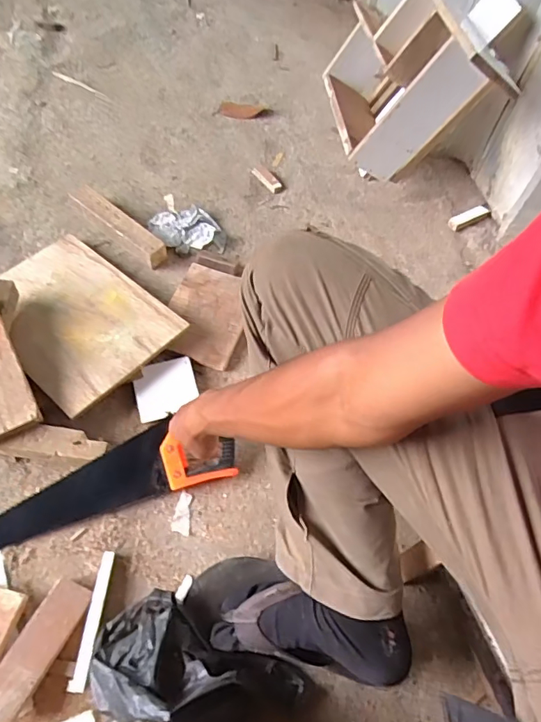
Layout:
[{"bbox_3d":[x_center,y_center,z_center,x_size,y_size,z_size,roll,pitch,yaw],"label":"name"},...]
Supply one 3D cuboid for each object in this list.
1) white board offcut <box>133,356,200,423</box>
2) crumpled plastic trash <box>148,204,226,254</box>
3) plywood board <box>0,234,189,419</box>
[{"bbox_3d":[-0.169,0.042,0.791,0.097,0.010,0.095,-13,59,-13],"label":"white board offcut"},{"bbox_3d":[-0.168,-0.268,0.994,0.147,0.028,0.106,-5,58,-8],"label":"crumpled plastic trash"},{"bbox_3d":[-0.339,-0.080,0.834,0.334,0.015,0.232,36,63,21],"label":"plywood board"}]

